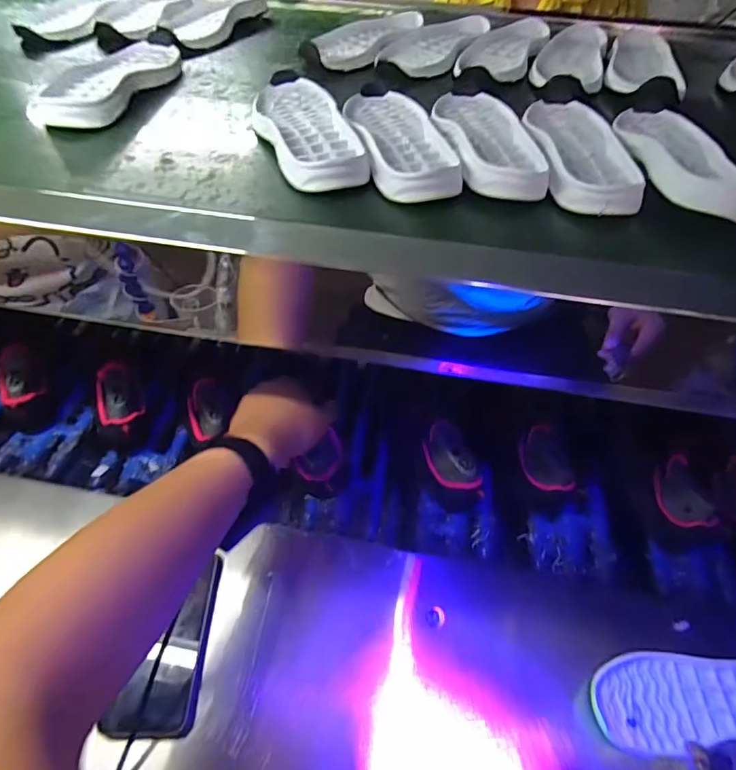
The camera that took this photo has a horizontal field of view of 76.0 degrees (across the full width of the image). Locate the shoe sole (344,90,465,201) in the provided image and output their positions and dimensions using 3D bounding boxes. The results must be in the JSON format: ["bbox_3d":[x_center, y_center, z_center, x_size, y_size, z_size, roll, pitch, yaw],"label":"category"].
[{"bbox_3d":[0.027,-0.226,0.423,0.077,0.024,0.198,-5,50,-7],"label":"shoe sole"}]

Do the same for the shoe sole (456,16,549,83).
[{"bbox_3d":[0.173,-0.428,0.596,0.082,0.020,0.213,20,51,14],"label":"shoe sole"}]

